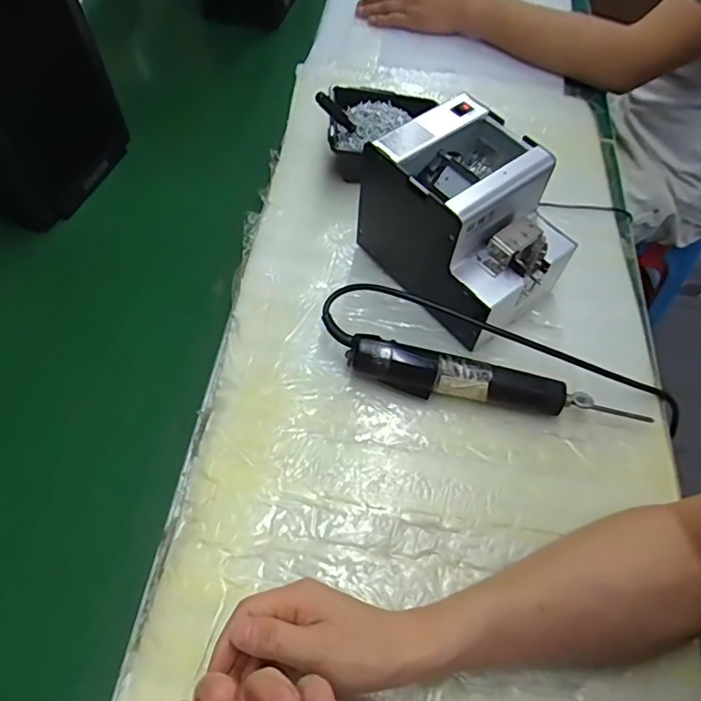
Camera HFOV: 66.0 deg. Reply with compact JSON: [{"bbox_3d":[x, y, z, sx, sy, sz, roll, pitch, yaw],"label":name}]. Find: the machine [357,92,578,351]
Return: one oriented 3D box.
[{"bbox_3d":[0.116,-0.127,0.533,0.134,0.144,0.178,-33,63,-18],"label":"machine"}]

